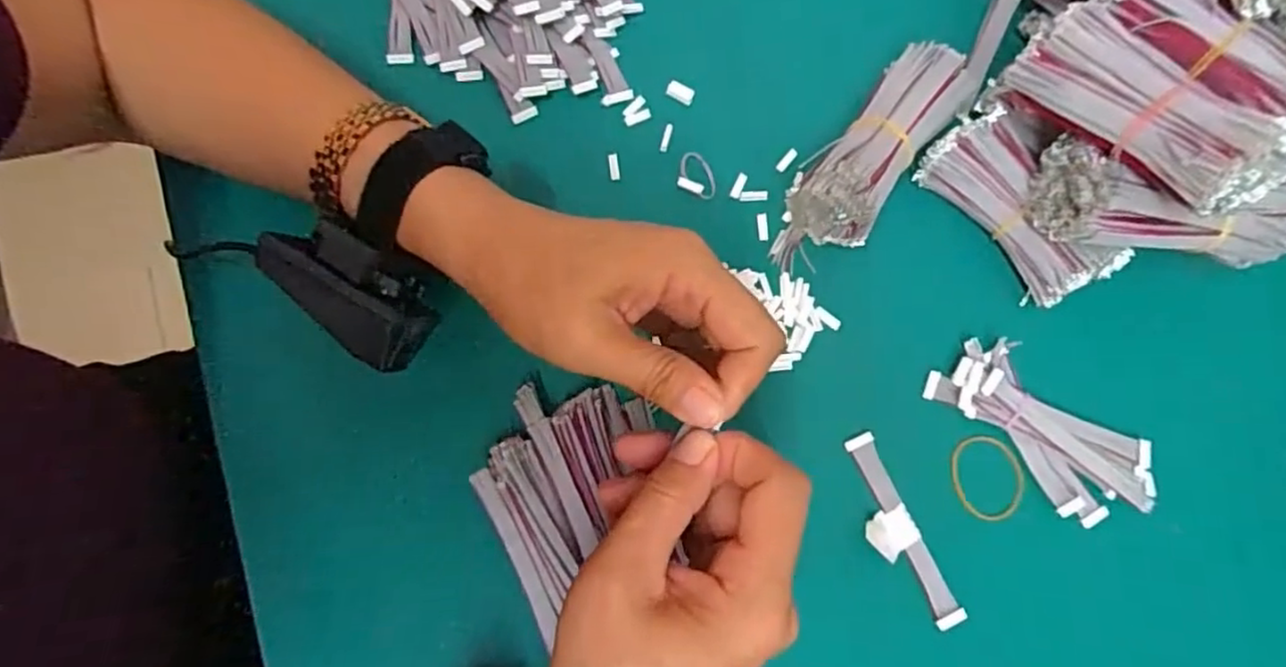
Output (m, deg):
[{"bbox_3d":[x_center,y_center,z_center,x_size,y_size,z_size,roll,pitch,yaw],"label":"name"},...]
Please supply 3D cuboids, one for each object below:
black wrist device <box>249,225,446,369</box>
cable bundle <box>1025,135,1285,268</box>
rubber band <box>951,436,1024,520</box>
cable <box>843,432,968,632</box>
[{"bbox_3d":[-0.115,-0.018,0.267,0.064,0.027,0.036,37,78,8],"label":"black wrist device"},{"bbox_3d":[0.227,-0.057,0.299,0.100,0.046,0.043,8,76,1],"label":"cable bundle"},{"bbox_3d":[0.160,0.067,0.318,0.031,0.008,0.038,1,76,-1],"label":"rubber band"},{"bbox_3d":[0.113,0.090,0.308,0.024,0.013,0.088,-24,77,-6],"label":"cable"}]

